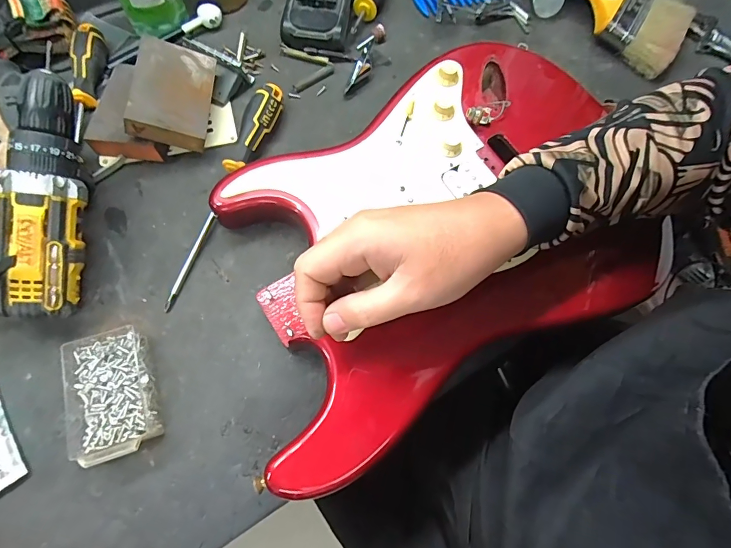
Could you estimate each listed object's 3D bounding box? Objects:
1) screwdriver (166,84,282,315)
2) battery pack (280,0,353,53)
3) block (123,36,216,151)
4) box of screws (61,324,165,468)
[{"bbox_3d":[-0.134,-0.084,0.386,0.027,0.032,0.247,17,69,5],"label":"screwdriver"},{"bbox_3d":[-0.056,-0.312,0.470,0.078,0.042,0.108,6,68,0],"label":"battery pack"},{"bbox_3d":[-0.190,-0.179,0.394,0.069,0.021,0.101,10,70,-30],"label":"block"},{"bbox_3d":[-0.205,0.096,0.317,0.063,0.030,0.098,-14,70,-7],"label":"box of screws"}]

